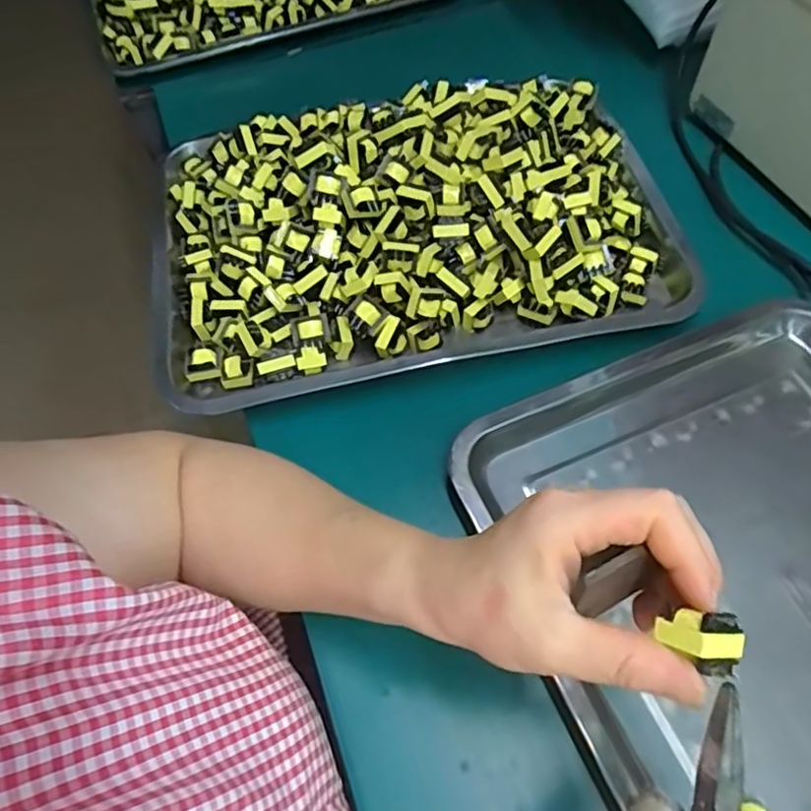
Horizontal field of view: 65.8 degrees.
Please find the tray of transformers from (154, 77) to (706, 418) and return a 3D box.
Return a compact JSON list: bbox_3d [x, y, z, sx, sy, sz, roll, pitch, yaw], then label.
[{"bbox_3d":[0.007,-0.147,0.463,0.392,0.064,0.258,-12,61,-3],"label":"tray of transformers"}]

